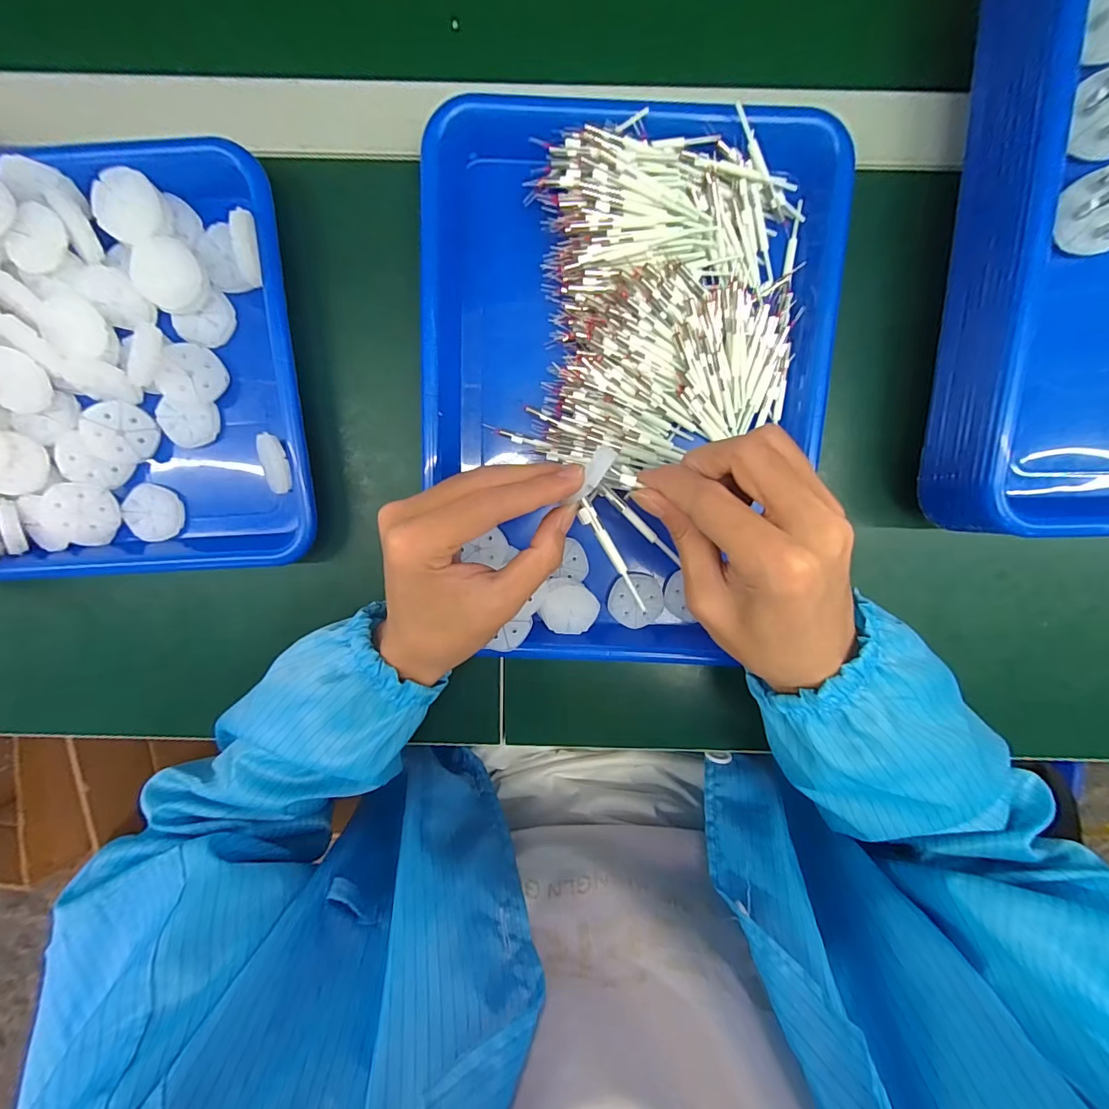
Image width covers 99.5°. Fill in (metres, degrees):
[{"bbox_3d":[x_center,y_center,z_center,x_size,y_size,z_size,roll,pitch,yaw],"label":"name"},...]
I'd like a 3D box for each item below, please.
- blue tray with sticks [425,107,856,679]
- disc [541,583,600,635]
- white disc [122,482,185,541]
[{"bbox_3d":[0.043,-0.088,0.297,0.244,0.049,0.335,1,99,0],"label":"blue tray with sticks"},{"bbox_3d":[0.010,0.037,0.317,0.038,0.004,0.036,-1,109,-3],"label":"disc"},{"bbox_3d":[-0.276,-0.028,0.324,0.035,0.011,0.036,0,99,0],"label":"white disc"}]

